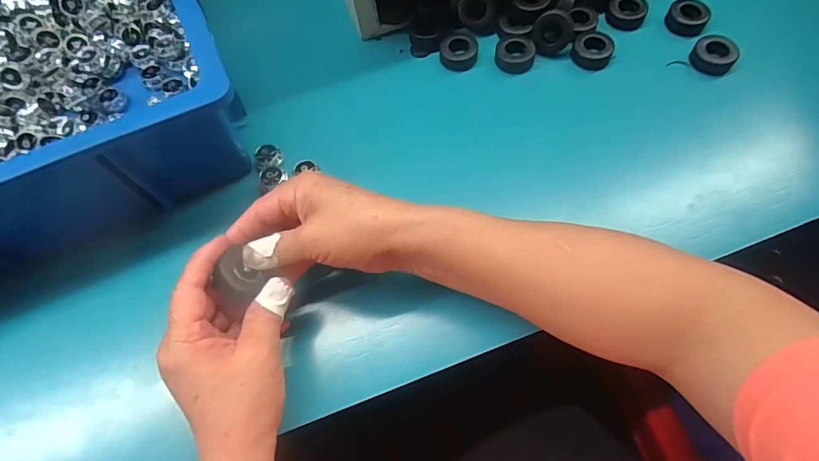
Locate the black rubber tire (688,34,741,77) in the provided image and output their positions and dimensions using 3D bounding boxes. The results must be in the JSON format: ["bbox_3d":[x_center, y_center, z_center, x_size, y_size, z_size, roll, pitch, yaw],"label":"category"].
[{"bbox_3d":[0.299,-0.172,0.441,0.041,0.014,0.044,-1,68,2],"label":"black rubber tire"}]

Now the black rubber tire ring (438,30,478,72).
[{"bbox_3d":[0.050,-0.182,0.455,0.039,0.018,0.033,1,68,2],"label":"black rubber tire ring"}]

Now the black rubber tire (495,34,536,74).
[{"bbox_3d":[0.107,-0.179,0.453,0.038,0.020,0.036,-1,68,2],"label":"black rubber tire"}]

